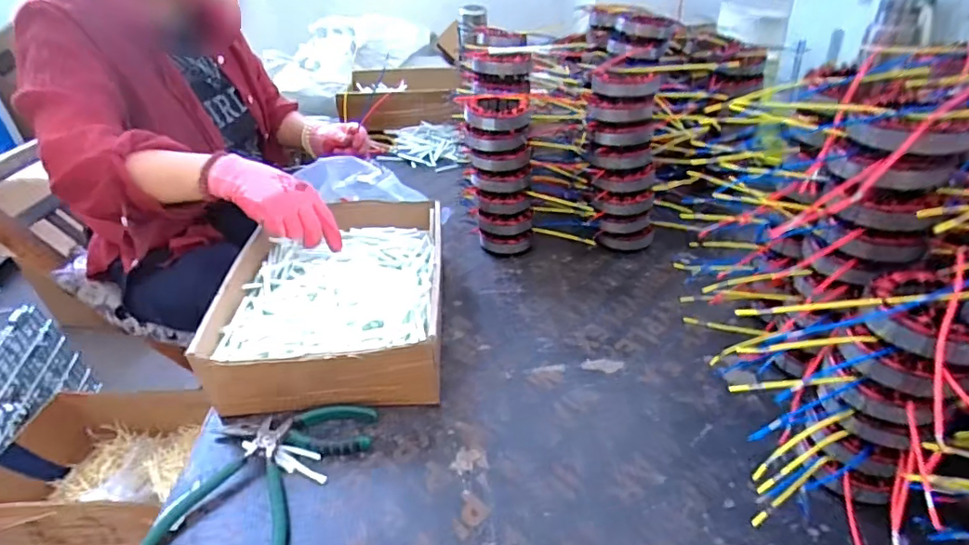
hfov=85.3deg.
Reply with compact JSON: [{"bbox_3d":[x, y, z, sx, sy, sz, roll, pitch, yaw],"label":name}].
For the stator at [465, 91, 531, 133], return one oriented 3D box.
[{"bbox_3d":[0.017,-0.216,0.704,0.085,0.033,0.071,-1,36,3],"label":"stator"}]

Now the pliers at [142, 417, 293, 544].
[{"bbox_3d":[-0.209,0.188,0.460,0.116,0.019,0.133,4,36,10],"label":"pliers"}]

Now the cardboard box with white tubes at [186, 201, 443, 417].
[{"bbox_3d":[-0.170,0.023,0.652,0.234,0.093,0.314,-3,36,1],"label":"cardboard box with white tubes"}]

